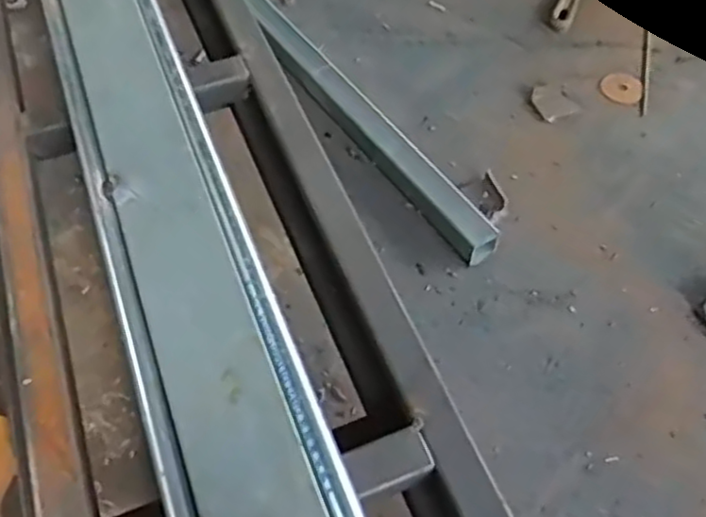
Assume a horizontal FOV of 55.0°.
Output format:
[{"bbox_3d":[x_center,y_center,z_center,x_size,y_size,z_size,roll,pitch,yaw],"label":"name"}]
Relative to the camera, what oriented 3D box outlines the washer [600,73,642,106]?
[{"bbox_3d":[0.397,-0.251,1.003,0.056,0.004,0.067,14,58,12],"label":"washer"}]

